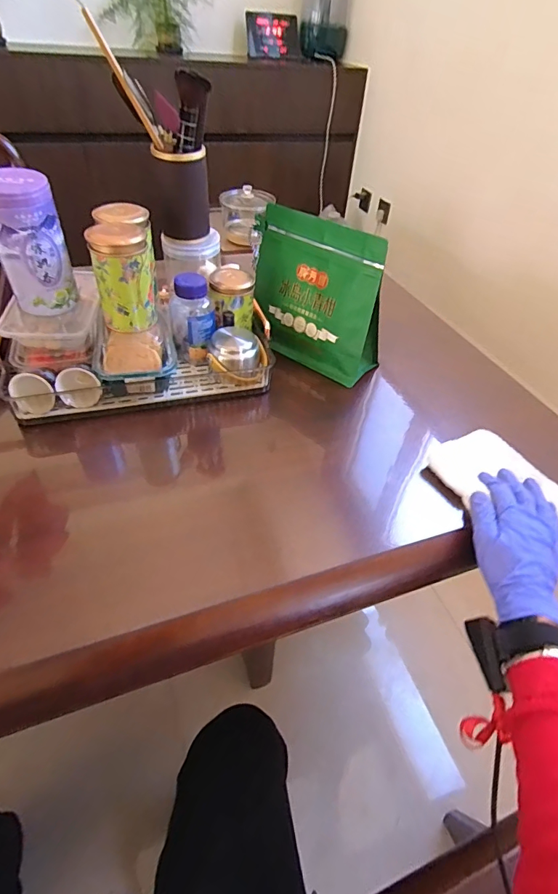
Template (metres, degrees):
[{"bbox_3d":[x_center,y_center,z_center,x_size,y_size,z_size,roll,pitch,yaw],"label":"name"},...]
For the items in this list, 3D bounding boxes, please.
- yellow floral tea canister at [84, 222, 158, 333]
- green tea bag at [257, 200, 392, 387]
[{"bbox_3d":[-0.193,-0.208,0.532,0.068,0.112,0.062,-13,48,-17],"label":"yellow floral tea canister"},{"bbox_3d":[0.045,-0.235,0.662,0.241,0.193,0.069,30,51,23],"label":"green tea bag"}]

